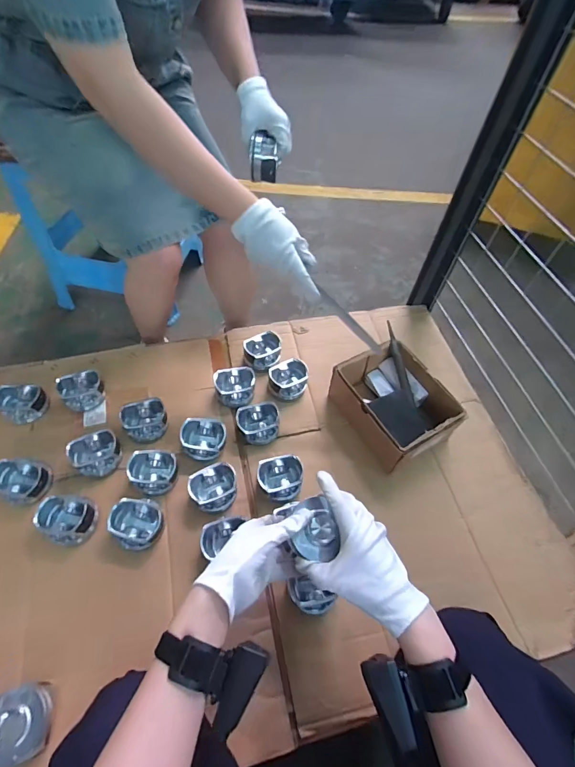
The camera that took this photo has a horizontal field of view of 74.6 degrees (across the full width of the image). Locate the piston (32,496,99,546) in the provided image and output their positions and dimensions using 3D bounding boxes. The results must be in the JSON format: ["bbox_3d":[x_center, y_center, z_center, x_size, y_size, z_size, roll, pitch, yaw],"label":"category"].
[{"bbox_3d":[-0.343,0.213,0.592,0.073,0.052,0.067,25,59,14],"label":"piston"}]

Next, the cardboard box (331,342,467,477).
[{"bbox_3d":[0.196,0.038,0.706,0.155,0.099,0.196,-28,61,-19],"label":"cardboard box"}]

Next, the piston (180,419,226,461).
[{"bbox_3d":[-0.148,0.100,0.672,0.078,0.053,0.061,1,56,-1],"label":"piston"}]

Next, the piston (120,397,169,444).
[{"bbox_3d":[-0.260,0.067,0.695,0.074,0.050,0.060,-20,59,-15],"label":"piston"}]

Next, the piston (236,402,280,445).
[{"bbox_3d":[-0.054,0.073,0.703,0.076,0.048,0.066,-1,56,-3],"label":"piston"}]

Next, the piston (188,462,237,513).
[{"bbox_3d":[-0.121,0.174,0.627,0.074,0.048,0.065,-13,58,-11],"label":"piston"}]

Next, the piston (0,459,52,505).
[{"bbox_3d":[-0.437,0.161,0.627,0.073,0.061,0.072,1,56,-1],"label":"piston"}]

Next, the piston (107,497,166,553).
[{"bbox_3d":[-0.237,0.221,0.596,0.079,0.052,0.079,7,58,-11],"label":"piston"}]

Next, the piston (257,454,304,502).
[{"bbox_3d":[-0.011,0.161,0.641,0.074,0.050,0.065,-1,56,-3],"label":"piston"}]

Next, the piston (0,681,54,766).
[{"bbox_3d":[-0.321,0.410,0.456,0.069,0.050,0.074,-3,56,-4],"label":"piston"}]

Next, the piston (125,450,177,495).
[{"bbox_3d":[-0.225,0.149,0.635,0.078,0.050,0.064,-7,57,-7],"label":"piston"}]

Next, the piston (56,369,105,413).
[{"bbox_3d":[-0.388,0.014,0.714,0.072,0.043,0.061,-28,62,-19],"label":"piston"}]

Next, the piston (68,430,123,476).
[{"bbox_3d":[-0.328,0.122,0.655,0.077,0.057,0.059,-38,65,-24],"label":"piston"}]

